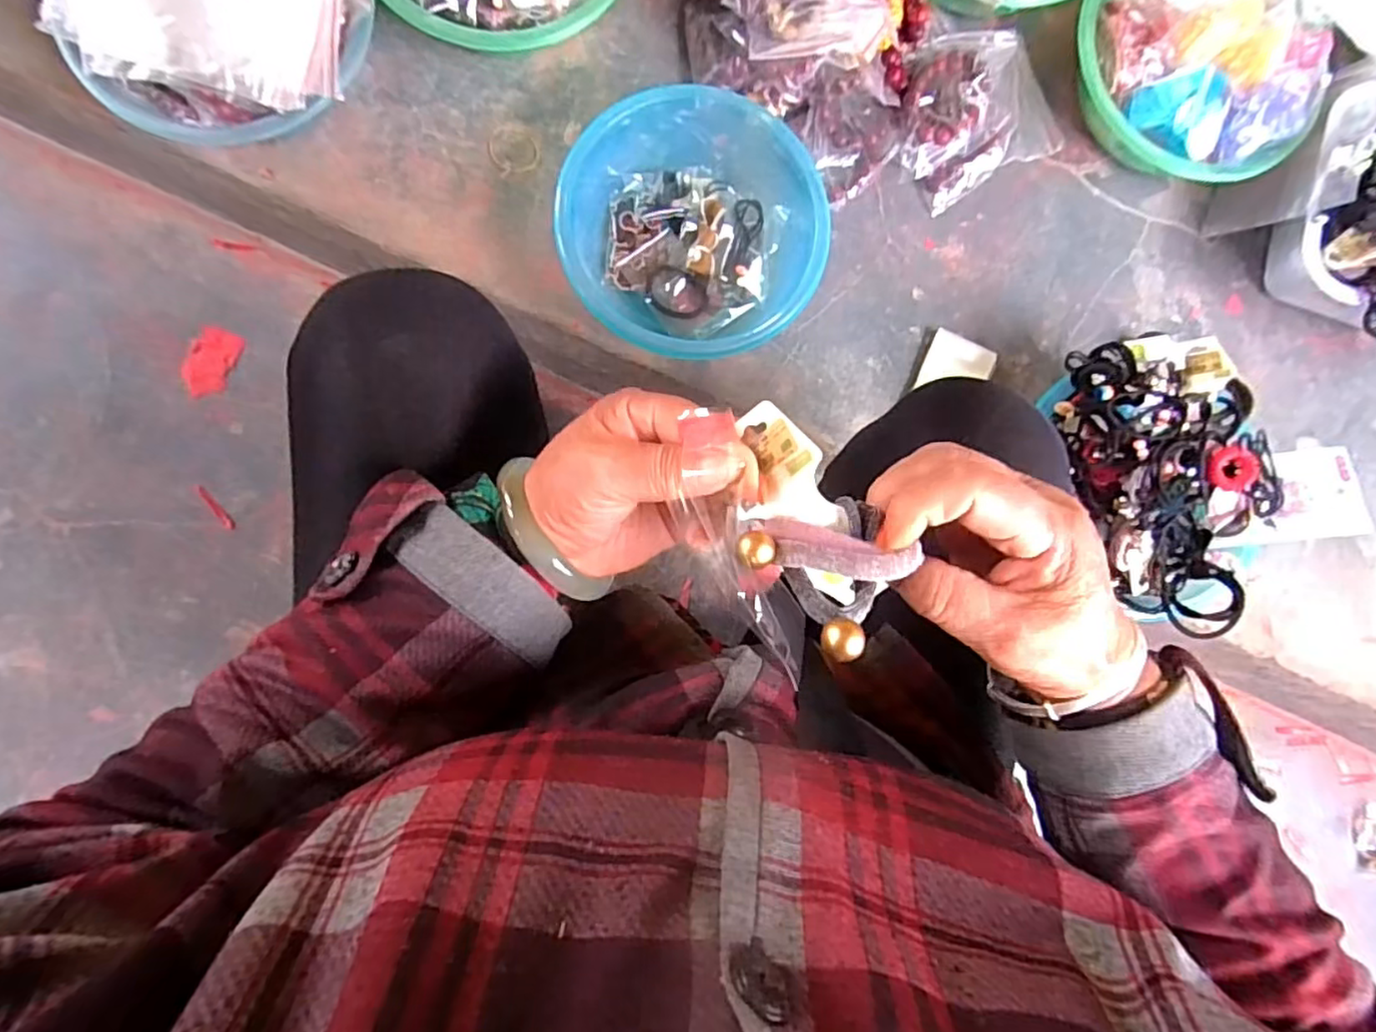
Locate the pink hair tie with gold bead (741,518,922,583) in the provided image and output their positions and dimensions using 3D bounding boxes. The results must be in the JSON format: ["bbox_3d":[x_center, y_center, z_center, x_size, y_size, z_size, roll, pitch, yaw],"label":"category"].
[{"bbox_3d":[0.052,0.013,0.252,0.062,0.011,0.019,8,85,14],"label":"pink hair tie with gold bead"}]

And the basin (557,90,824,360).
[{"bbox_3d":[0.001,-0.251,0.584,0.216,0.079,0.224,0,86,-5],"label":"basin"}]

